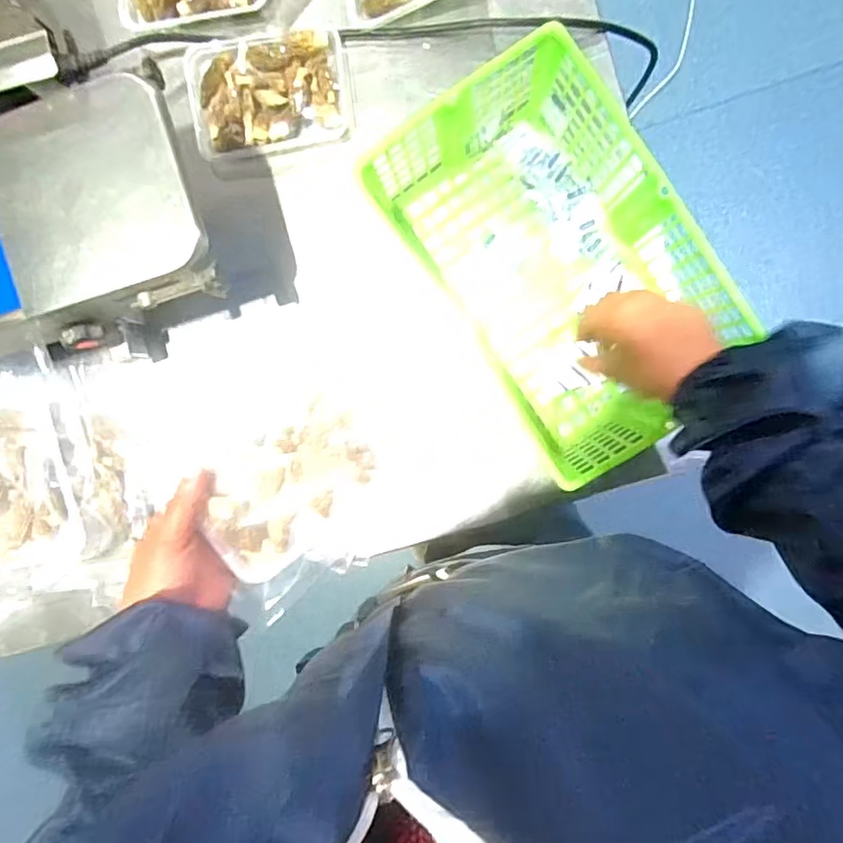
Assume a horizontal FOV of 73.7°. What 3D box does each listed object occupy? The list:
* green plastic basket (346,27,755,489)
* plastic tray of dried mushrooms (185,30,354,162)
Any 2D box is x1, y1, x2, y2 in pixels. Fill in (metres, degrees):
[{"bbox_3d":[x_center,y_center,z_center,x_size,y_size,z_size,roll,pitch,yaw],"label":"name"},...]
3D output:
[{"bbox_3d":[0.128,-0.146,0.529,0.211,0.108,0.335,-34,91,7],"label":"green plastic basket"},{"bbox_3d":[-0.151,-0.336,0.567,0.152,0.033,0.116,-6,94,5],"label":"plastic tray of dried mushrooms"}]

